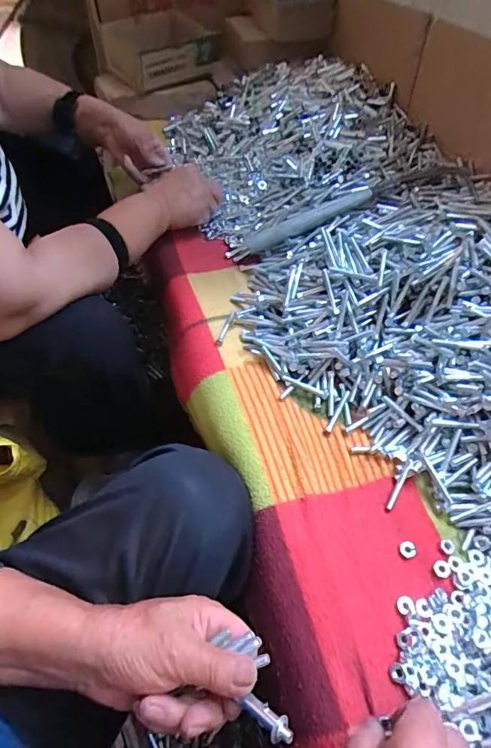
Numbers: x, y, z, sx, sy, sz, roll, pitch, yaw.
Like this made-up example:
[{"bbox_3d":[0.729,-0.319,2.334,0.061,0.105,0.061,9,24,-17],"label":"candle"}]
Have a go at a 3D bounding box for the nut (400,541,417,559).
[{"bbox_3d":[0.158,0.170,0.432,0.015,0.004,0.014,1,56,-2],"label":"nut"}]

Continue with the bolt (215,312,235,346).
[{"bbox_3d":[-0.026,-0.057,0.578,0.008,0.005,0.057,17,57,9],"label":"bolt"}]

